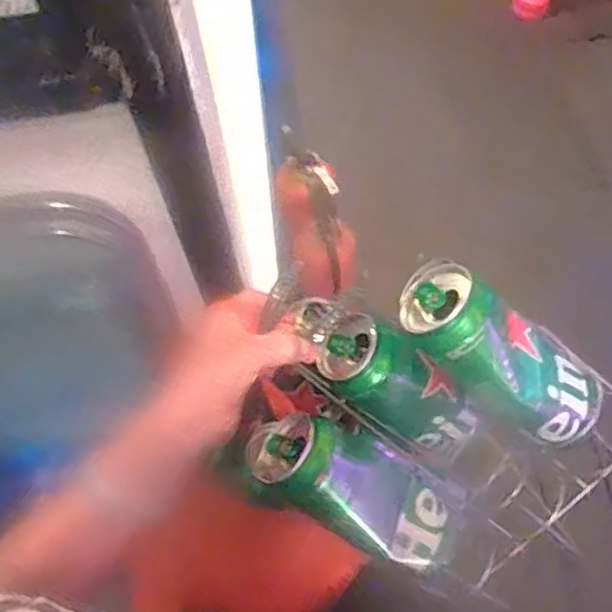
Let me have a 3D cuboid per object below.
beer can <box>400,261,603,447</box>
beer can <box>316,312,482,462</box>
[{"bbox_3d":[0.143,0.034,0.451,0.156,0.058,0.077,34,66,-19],"label":"beer can"},{"bbox_3d":[0.084,0.073,0.512,0.065,0.156,0.055,-2,55,49],"label":"beer can"}]

